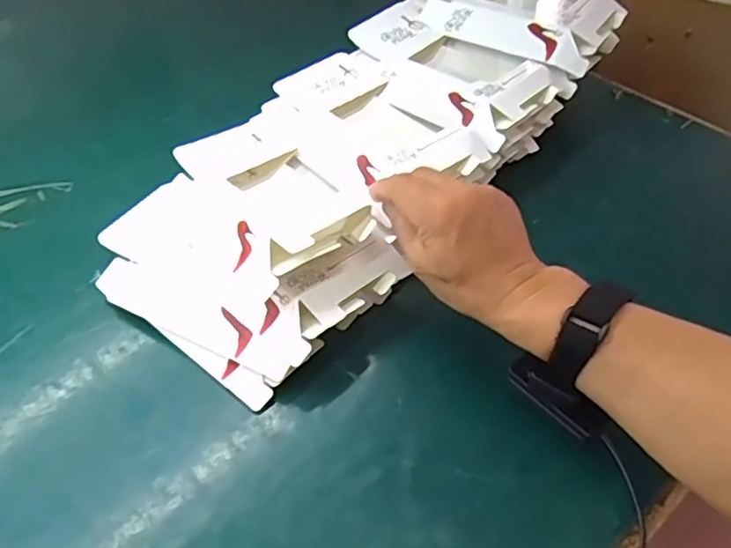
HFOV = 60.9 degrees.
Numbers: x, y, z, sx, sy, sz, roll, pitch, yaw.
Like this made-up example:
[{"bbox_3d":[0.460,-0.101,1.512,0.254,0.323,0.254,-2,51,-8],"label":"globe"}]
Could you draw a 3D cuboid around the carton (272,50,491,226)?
[{"bbox_3d":[-0.001,-0.144,0.588,0.124,0.019,0.210,-29,54,-20],"label":"carton"}]

